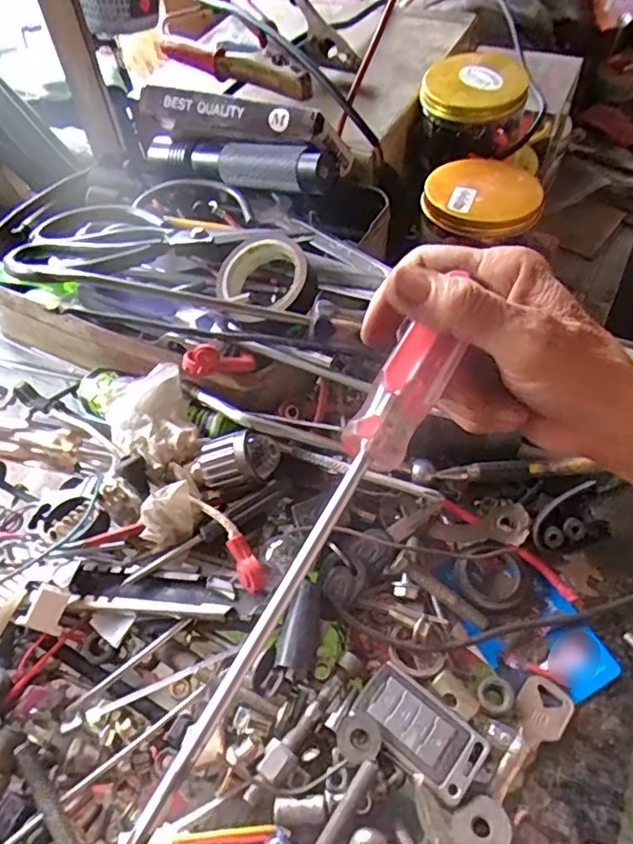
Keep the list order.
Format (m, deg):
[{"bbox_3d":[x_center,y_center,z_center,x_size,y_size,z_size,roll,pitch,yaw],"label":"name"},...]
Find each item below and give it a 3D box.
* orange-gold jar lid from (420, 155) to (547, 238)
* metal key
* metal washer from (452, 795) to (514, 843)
[{"bbox_3d":[0.119,-0.164,0.417,0.080,0.020,0.077,-1,54,1],"label":"orange-gold jar lid"},{"bbox_3d":[0.096,0.143,0.263,0.023,0.005,0.058,30,60,21],"label":"metal key"},{"bbox_3d":[0.069,0.167,0.241,0.023,0.004,0.021,-6,45,6],"label":"metal washer"}]

